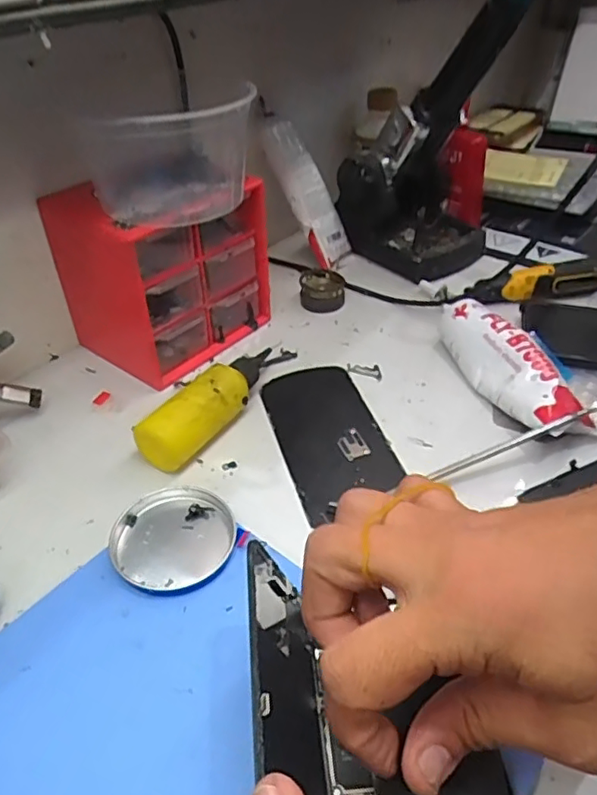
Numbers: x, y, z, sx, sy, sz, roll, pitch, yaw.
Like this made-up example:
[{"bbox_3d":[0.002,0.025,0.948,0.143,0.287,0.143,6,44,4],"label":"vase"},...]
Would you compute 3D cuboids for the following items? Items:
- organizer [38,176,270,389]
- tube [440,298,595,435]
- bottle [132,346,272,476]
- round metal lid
[{"bbox_3d":[-0.101,-0.099,0.455,0.106,0.118,0.122,25,46,28],"label":"organizer"},{"bbox_3d":[0.147,-0.024,0.418,0.048,0.037,0.141,-10,40,-12],"label":"tube"},{"bbox_3d":[-0.055,0.002,0.398,0.033,0.037,0.122,21,44,24],"label":"bottle"},{"bbox_3d":[-0.068,0.077,0.323,0.065,0.015,0.062,0,39,0],"label":"round metal lid"}]

